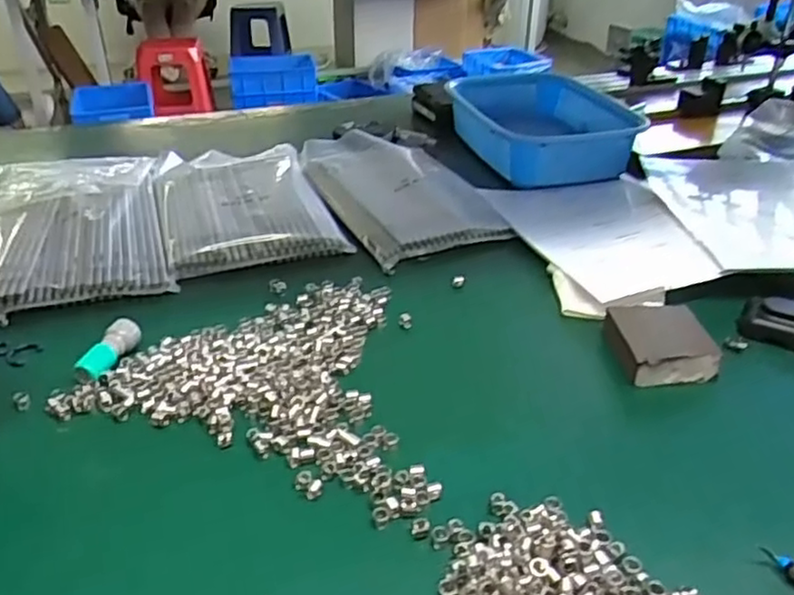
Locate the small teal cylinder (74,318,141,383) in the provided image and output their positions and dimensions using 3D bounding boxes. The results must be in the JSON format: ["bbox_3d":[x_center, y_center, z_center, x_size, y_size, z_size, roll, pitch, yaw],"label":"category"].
[{"bbox_3d":[-0.229,0.041,0.552,0.021,0.021,0.061,8,31,14],"label":"small teal cylinder"}]

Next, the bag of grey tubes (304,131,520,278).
[{"bbox_3d":[-0.013,-0.135,0.848,0.163,0.033,0.327,-13,32,-22],"label":"bag of grey tubes"}]

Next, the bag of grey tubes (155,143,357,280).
[{"bbox_3d":[-0.186,-0.120,0.824,0.181,0.023,0.308,-10,31,-17],"label":"bag of grey tubes"}]

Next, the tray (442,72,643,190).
[{"bbox_3d":[0.190,-0.245,0.993,0.194,0.082,0.300,-8,32,-13],"label":"tray"}]

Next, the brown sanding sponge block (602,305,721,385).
[{"bbox_3d":[0.208,0.035,0.558,0.072,0.028,0.077,-1,30,-2],"label":"brown sanding sponge block"}]

